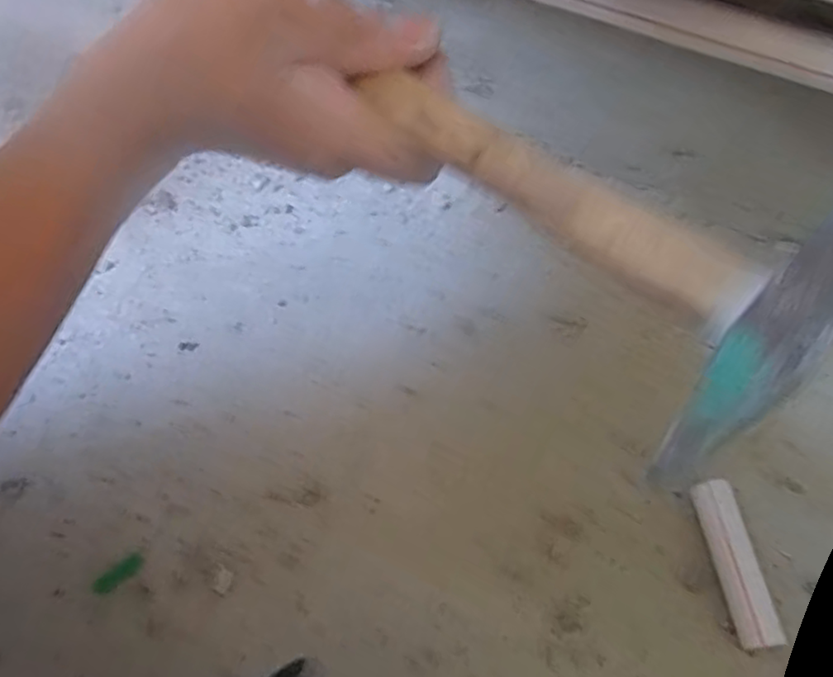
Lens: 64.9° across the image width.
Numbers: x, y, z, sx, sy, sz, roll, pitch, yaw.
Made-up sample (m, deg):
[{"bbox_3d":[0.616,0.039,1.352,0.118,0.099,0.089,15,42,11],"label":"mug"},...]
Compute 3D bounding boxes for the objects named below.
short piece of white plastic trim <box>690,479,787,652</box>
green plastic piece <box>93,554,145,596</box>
[{"bbox_3d":[0.162,0.115,0.335,0.018,0.020,0.080,-7,61,-3],"label":"short piece of white plastic trim"},{"bbox_3d":[-0.160,0.126,0.350,0.028,0.004,0.011,-34,65,-16],"label":"green plastic piece"}]

